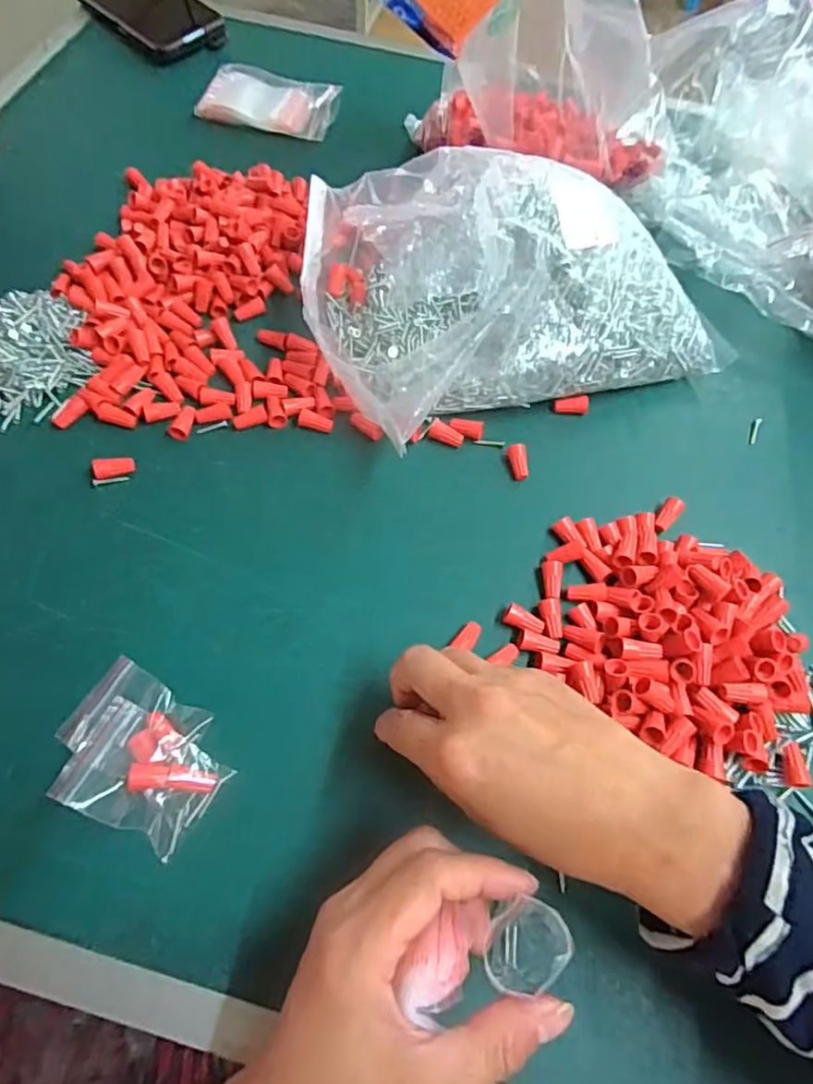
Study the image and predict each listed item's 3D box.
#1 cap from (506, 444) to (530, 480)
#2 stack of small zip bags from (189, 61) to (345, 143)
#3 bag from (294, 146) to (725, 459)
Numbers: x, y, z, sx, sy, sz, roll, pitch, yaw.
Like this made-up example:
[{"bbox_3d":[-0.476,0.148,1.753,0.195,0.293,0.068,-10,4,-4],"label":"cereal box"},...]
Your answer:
[{"bbox_3d":[0.073,-0.052,0.382,0.013,0.009,0.023,-10,67,-5],"label":"cap"},{"bbox_3d":[-0.122,-0.400,0.534,0.117,0.014,0.069,16,71,4],"label":"stack of small zip bags"},{"bbox_3d":[0.063,-0.181,0.387,0.257,0.103,0.193,-20,68,-10],"label":"bag"}]

